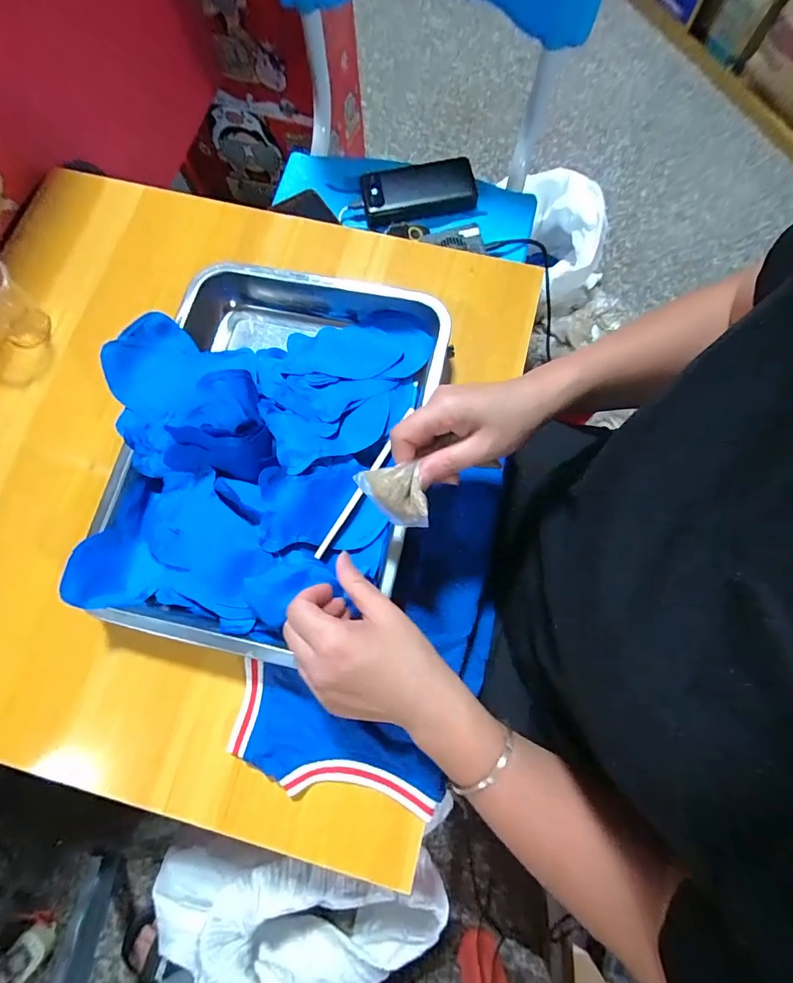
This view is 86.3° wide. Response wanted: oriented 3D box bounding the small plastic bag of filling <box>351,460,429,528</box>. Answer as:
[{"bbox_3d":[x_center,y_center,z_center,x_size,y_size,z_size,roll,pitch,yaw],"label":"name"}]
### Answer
[{"bbox_3d":[-0.004,0.005,0.298,0.046,0.027,0.043,-6,76,-1],"label":"small plastic bag of filling"}]

